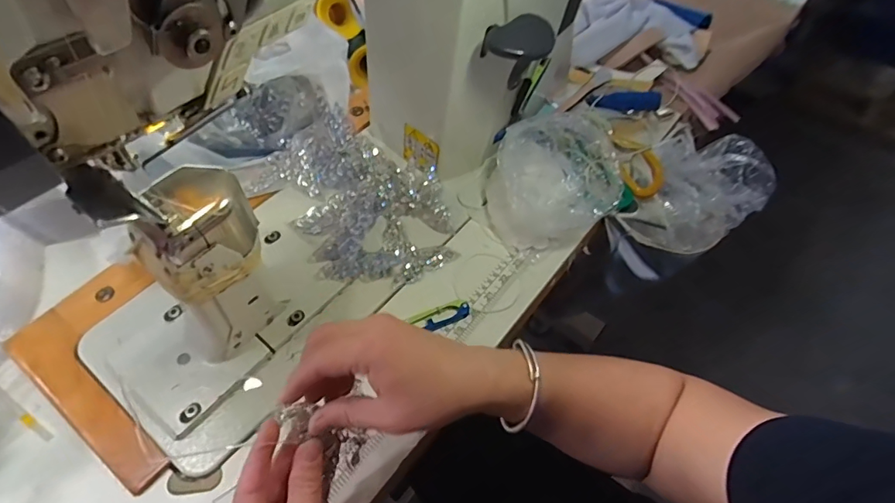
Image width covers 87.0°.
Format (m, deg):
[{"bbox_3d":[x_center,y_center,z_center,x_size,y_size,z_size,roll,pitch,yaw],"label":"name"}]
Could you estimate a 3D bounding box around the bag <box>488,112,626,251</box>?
[{"bbox_3d":[0.118,-0.071,0.508,0.142,0.097,0.111,-11,56,-9],"label":"bag"}]

